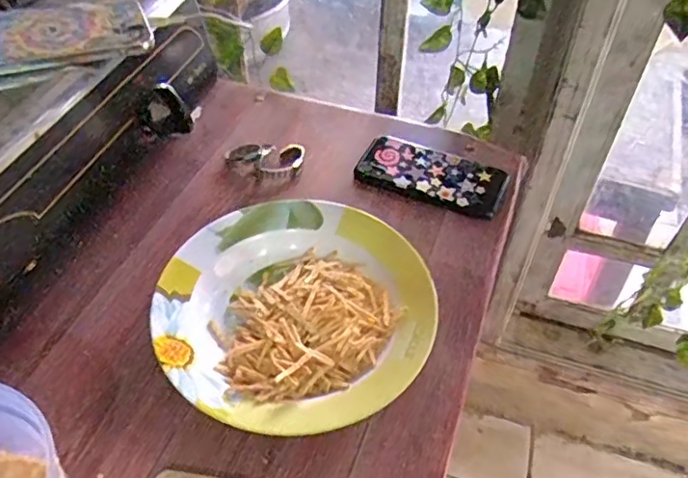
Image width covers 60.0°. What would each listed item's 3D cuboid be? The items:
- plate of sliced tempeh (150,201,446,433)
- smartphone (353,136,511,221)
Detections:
[{"bbox_3d":[-0.037,0.056,0.483,0.205,0.030,0.214,1,49,-1],"label":"plate of sliced tempeh"},{"bbox_3d":[0.093,-0.069,0.615,0.145,0.012,0.075,20,51,15],"label":"smartphone"}]

